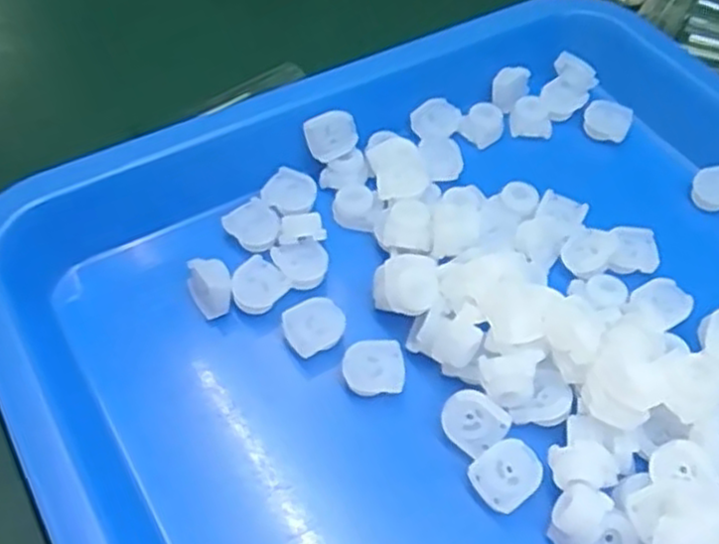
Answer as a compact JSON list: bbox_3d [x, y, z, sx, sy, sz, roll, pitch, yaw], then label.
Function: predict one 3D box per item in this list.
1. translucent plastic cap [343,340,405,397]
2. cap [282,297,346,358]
[{"bbox_3d":[0.004,0.030,0.231,0.018,0.009,0.016,-4,53,-6],"label":"translucent plastic cap"},{"bbox_3d":[-0.014,0.017,0.237,0.019,0.004,0.017,-25,74,-11],"label":"cap"}]

